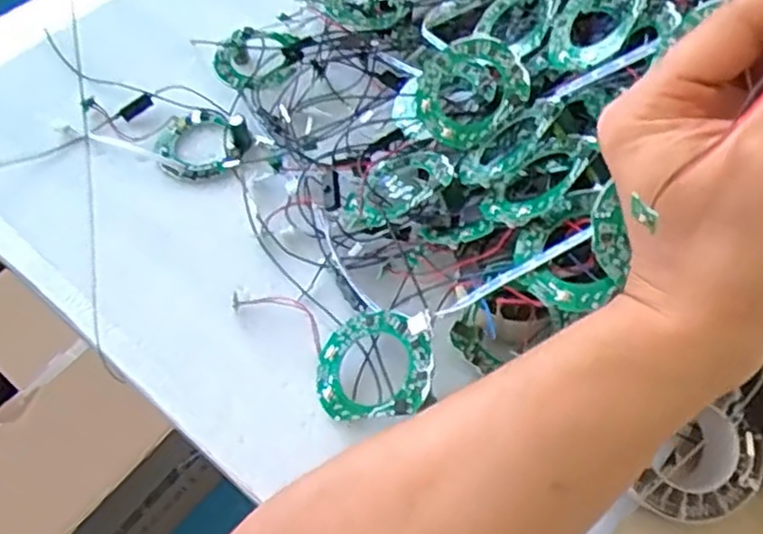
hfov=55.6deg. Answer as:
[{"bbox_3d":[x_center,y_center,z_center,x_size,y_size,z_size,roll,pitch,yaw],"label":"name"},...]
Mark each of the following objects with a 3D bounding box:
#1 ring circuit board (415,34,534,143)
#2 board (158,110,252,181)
[{"bbox_3d":[0.051,-0.104,0.429,0.064,0.009,0.060,-43,70,13],"label":"ring circuit board"},{"bbox_3d":[-0.123,-0.086,0.495,0.057,0.025,0.063,-40,62,-22],"label":"board"}]

